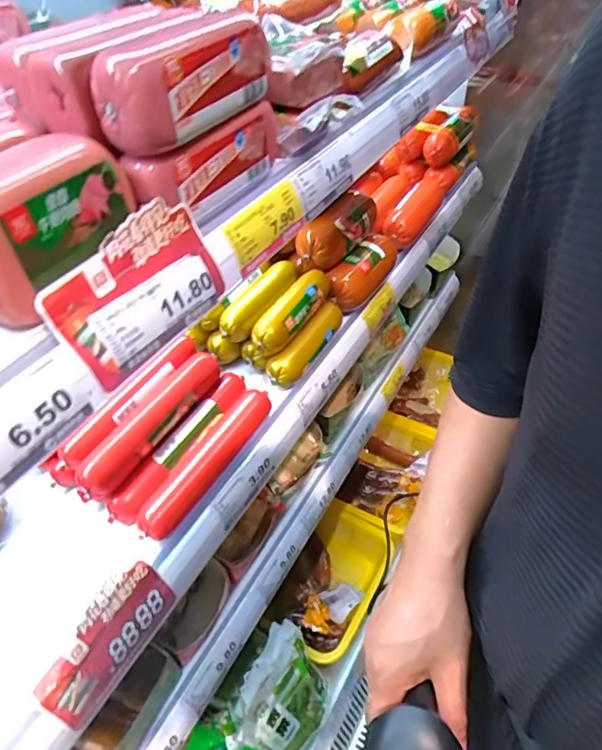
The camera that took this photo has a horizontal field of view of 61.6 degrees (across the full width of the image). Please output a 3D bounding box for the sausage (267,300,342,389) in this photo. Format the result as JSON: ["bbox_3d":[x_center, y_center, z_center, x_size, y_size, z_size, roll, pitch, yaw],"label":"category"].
[{"bbox_3d":[0.011,-0.043,0.597,0.030,0.032,0.144,26,52,25],"label":"sausage"}]

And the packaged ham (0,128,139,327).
[{"bbox_3d":[-0.141,-0.084,0.274,0.053,0.063,0.101,29,54,27],"label":"packaged ham"}]

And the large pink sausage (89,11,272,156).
[{"bbox_3d":[-0.066,-0.185,0.312,0.037,0.050,0.135,21,51,21],"label":"large pink sausage"}]

